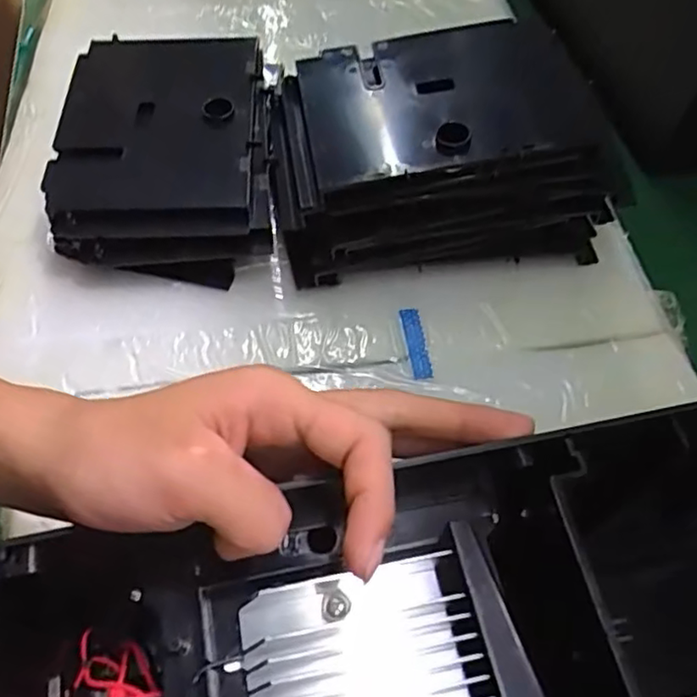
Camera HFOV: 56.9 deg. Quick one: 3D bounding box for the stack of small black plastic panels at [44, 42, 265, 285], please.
[{"bbox_3d":[-0.123,-0.137,0.428,0.138,0.053,0.199,-2,60,-8],"label":"stack of small black plastic panels"}]

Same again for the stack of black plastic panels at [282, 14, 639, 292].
[{"bbox_3d":[0.056,-0.126,0.417,0.204,0.096,0.144,-5,61,-9],"label":"stack of black plastic panels"}]

